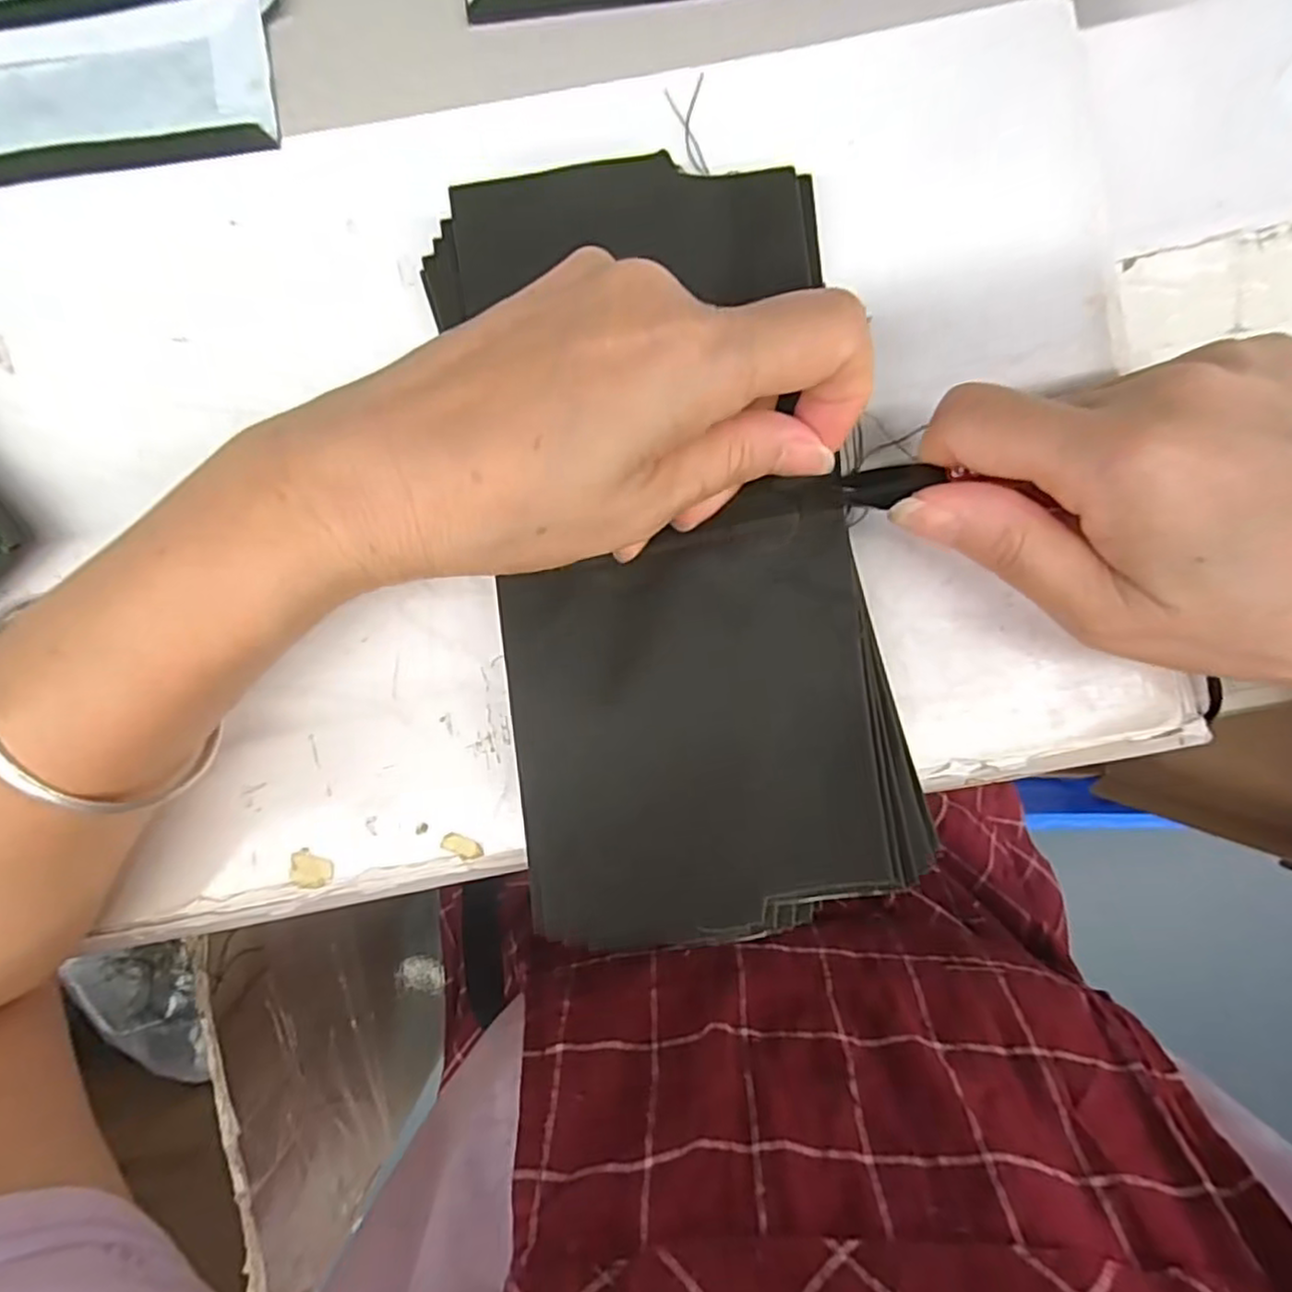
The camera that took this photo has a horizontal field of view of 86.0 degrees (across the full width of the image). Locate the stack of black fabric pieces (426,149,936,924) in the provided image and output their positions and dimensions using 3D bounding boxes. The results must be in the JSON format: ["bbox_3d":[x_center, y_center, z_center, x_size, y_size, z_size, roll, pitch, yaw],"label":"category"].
[{"bbox_3d":[0.011,-0.031,0.217,0.124,0.024,0.246,-8,88,-1],"label":"stack of black fabric pieces"}]

